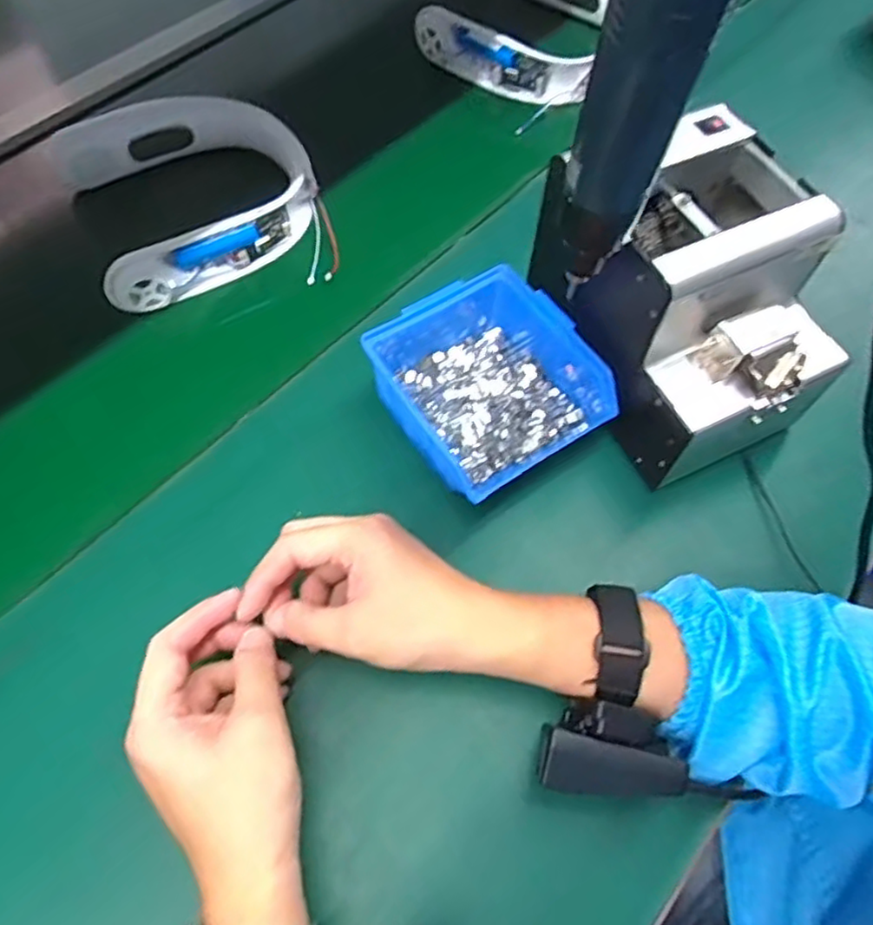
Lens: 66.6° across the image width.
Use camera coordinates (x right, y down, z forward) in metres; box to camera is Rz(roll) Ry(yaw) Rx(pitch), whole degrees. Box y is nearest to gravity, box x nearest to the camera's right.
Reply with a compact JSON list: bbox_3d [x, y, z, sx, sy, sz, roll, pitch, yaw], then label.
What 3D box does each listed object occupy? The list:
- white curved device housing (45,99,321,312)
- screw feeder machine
[{"bbox_3d":[-0.206,-0.236,0.572,0.195,0.052,0.183,-25,64,-13],"label":"white curved device housing"},{"bbox_3d":[0.169,-0.097,0.437,0.140,0.151,0.172,-27,65,-15],"label":"screw feeder machine"}]

